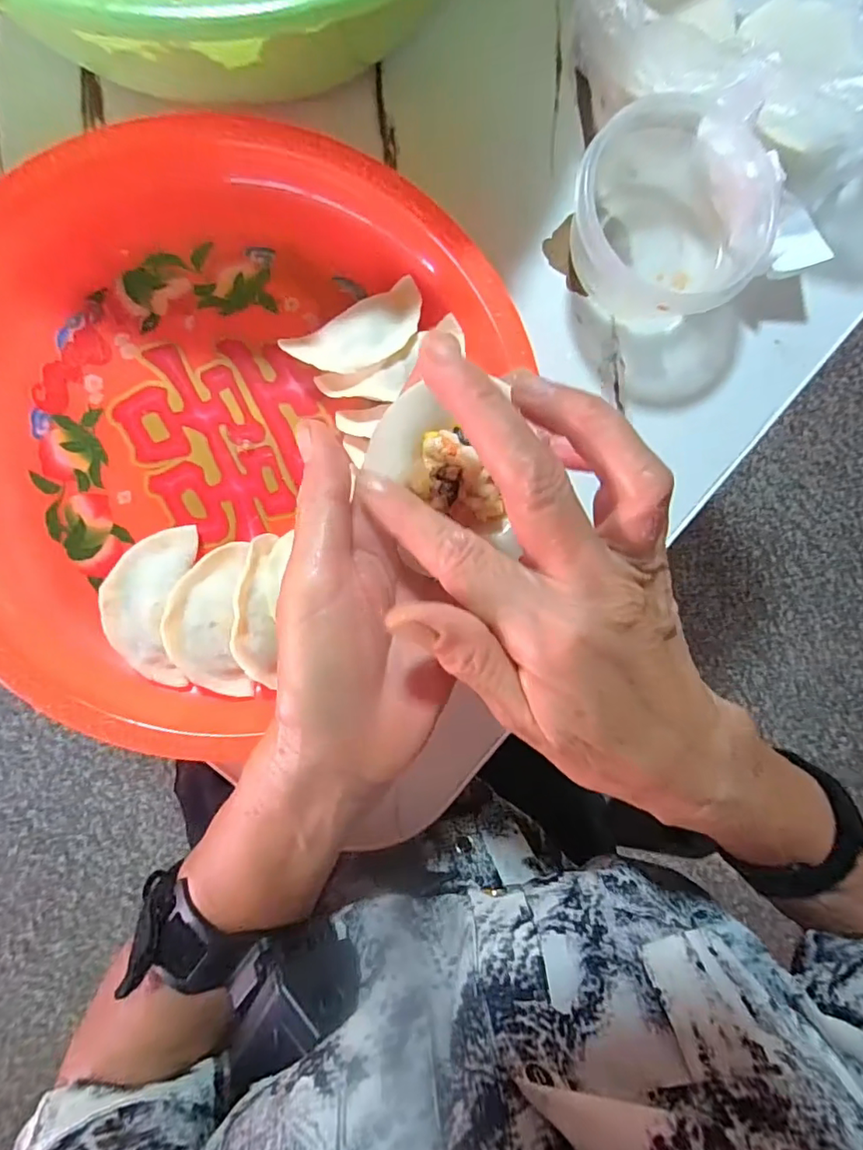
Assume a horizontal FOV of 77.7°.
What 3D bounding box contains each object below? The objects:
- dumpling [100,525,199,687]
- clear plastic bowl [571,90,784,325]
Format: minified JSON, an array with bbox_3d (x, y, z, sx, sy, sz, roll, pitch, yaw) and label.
[{"bbox_3d":[-0.139,0.015,0.263,0.036,0.022,0.078,6,90,-7],"label":"dumpling"},{"bbox_3d":[0.127,-0.193,0.286,0.099,0.043,0.101,0,91,-7],"label":"clear plastic bowl"}]

